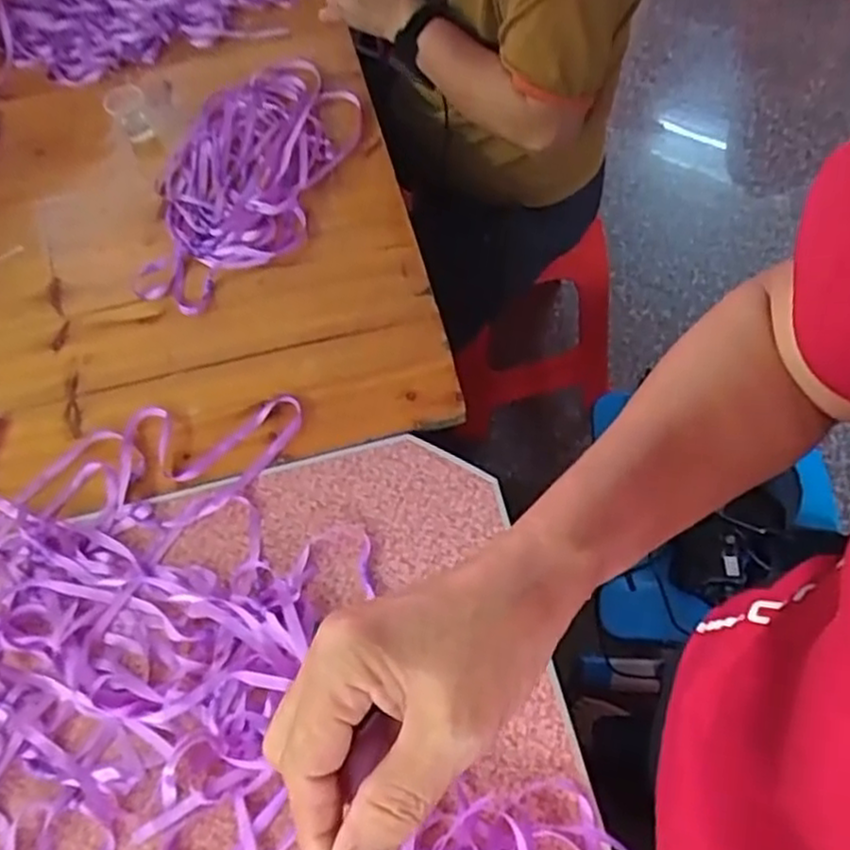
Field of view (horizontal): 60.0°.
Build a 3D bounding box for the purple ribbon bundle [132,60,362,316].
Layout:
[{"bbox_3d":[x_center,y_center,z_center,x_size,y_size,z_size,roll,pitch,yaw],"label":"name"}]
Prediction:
[{"bbox_3d":[-0.222,-0.320,0.921,0.212,0.027,0.424,15,62,12],"label":"purple ribbon bundle"}]

